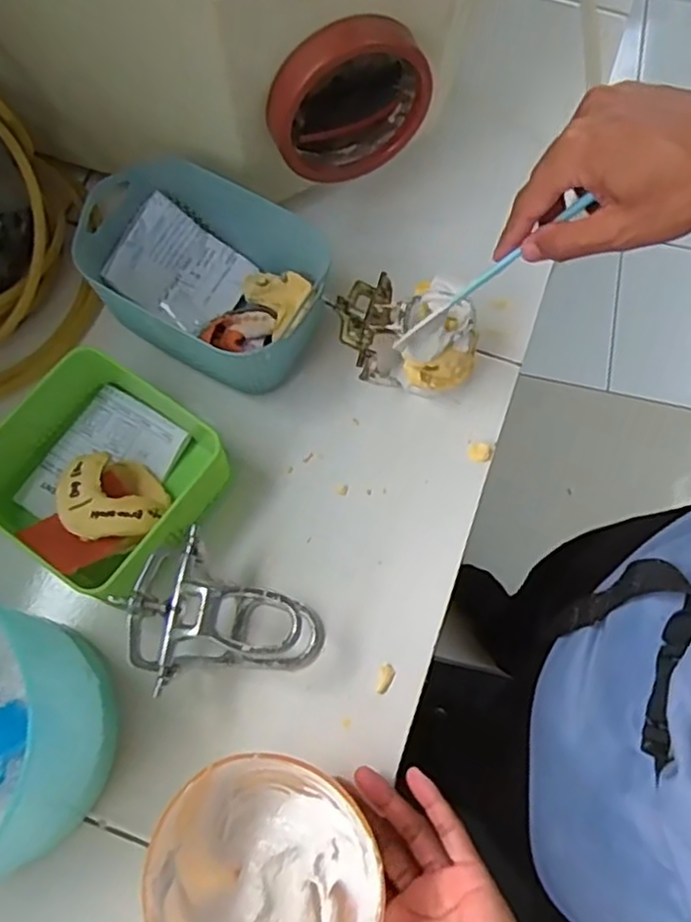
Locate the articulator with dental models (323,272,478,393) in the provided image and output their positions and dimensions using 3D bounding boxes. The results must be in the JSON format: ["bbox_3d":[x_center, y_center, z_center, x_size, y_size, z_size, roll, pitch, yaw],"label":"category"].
[{"bbox_3d":[0.044,-0.093,0.505,0.107,0.075,0.068,9,71,2],"label":"articulator with dental models"}]

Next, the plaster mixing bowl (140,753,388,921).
[{"bbox_3d":[-0.043,0.225,0.383,0.109,0.069,0.118,0,71,-1],"label":"plaster mixing bowl"}]

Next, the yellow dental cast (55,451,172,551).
[{"bbox_3d":[-0.154,0.026,0.465,0.061,0.048,0.067,0,71,-1],"label":"yellow dental cast"}]

